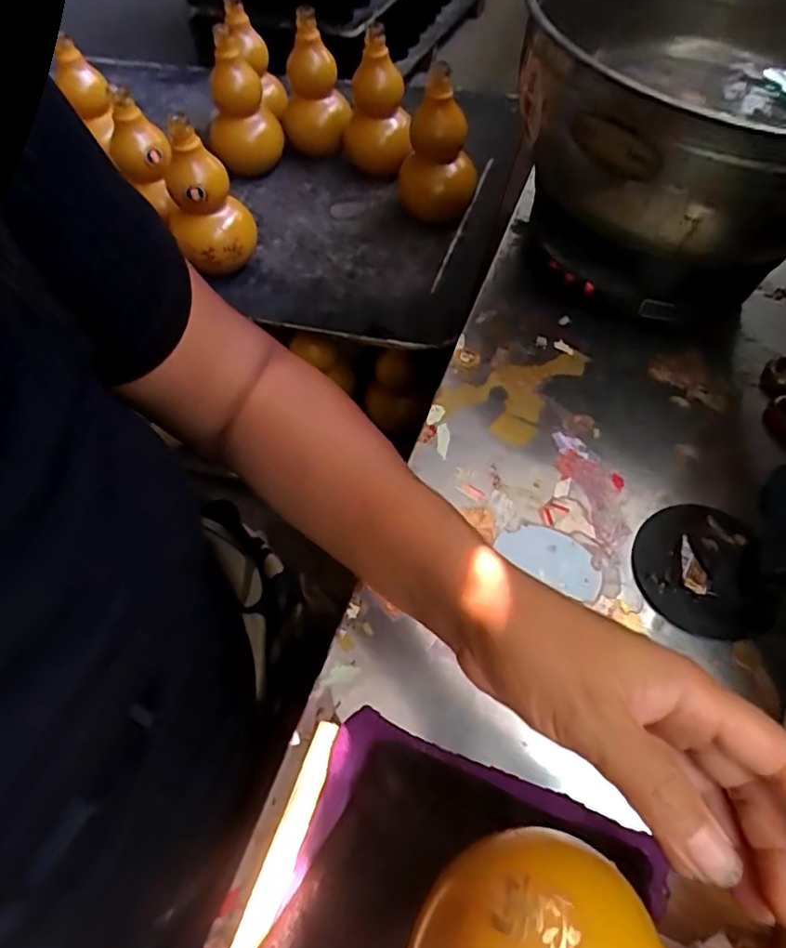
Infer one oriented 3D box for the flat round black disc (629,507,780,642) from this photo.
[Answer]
[{"bbox_3d":[0.202,0.059,0.389,0.080,0.014,0.087,8,58,3],"label":"flat round black disc"}]

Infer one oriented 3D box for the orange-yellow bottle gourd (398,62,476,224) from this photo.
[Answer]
[{"bbox_3d":[0.055,-0.401,0.732,0.077,0.162,0.084,-13,56,-5],"label":"orange-yellow bottle gourd"}]

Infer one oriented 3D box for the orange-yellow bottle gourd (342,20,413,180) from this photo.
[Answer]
[{"bbox_3d":[-0.020,-0.471,0.756,0.083,0.164,0.091,-5,56,0],"label":"orange-yellow bottle gourd"}]

